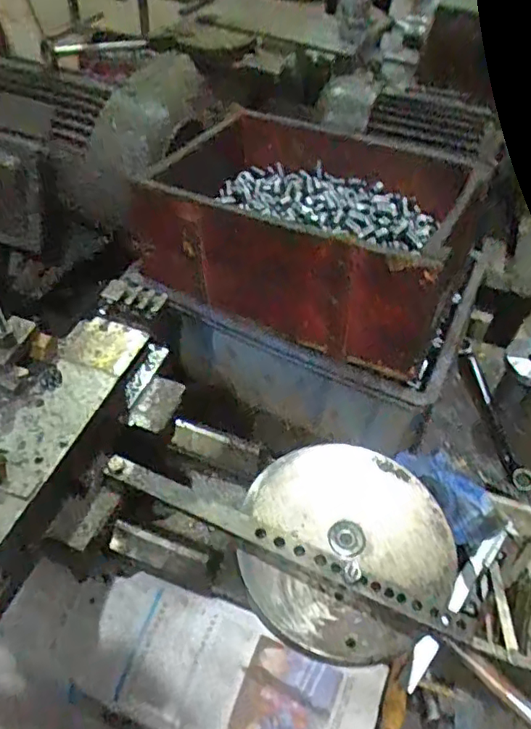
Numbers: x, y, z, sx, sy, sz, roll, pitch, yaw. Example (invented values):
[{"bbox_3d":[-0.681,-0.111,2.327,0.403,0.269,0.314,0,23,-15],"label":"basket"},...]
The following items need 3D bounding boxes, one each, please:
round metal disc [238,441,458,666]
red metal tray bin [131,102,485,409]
[{"bbox_3d":[0.073,0.152,0.501,0.177,0.017,0.187,3,48,-3],"label":"round metal disc"},{"bbox_3d":[0.060,-0.164,0.704,0.371,0.162,0.290,21,50,13],"label":"red metal tray bin"}]

